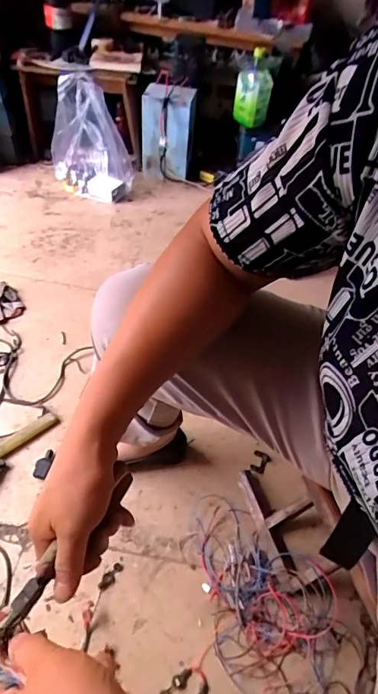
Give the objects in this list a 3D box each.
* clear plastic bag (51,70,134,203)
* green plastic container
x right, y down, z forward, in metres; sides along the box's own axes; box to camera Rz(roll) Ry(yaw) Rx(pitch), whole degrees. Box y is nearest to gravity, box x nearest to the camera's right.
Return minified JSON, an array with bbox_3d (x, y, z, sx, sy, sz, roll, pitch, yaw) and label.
[{"bbox_3d":[-0.321,-0.672,1.361,0.265,0.321,0.191,11,51,4],"label":"clear plastic bag"},{"bbox_3d":[0.205,-0.818,1.350,0.110,0.189,0.105,8,51,1],"label":"green plastic container"}]

